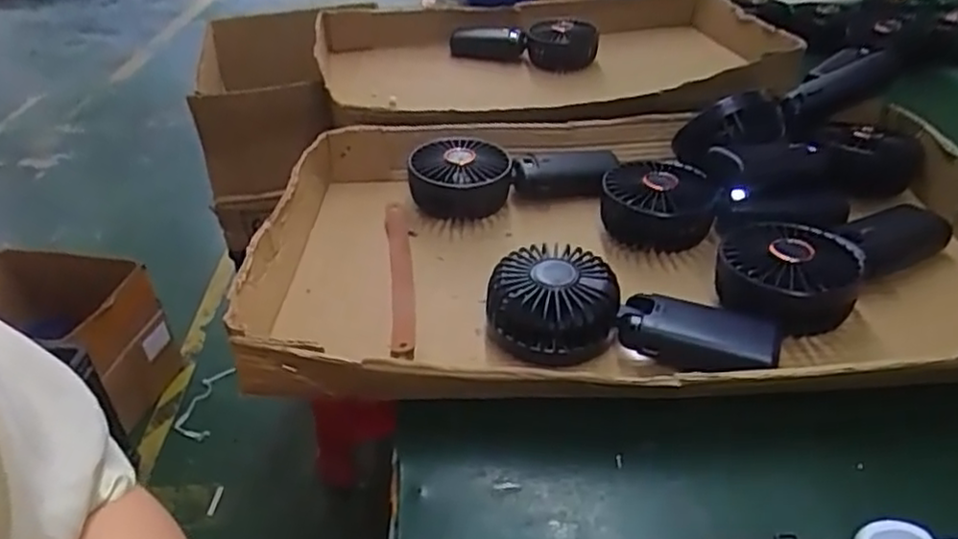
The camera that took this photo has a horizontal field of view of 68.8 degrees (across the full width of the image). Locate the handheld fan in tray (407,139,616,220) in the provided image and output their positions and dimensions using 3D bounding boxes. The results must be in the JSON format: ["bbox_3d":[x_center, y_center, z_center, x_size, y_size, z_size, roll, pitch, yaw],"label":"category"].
[{"bbox_3d":[0.031,-0.084,0.620,0.182,0.056,0.082,-6,35,-2],"label":"handheld fan in tray"}]

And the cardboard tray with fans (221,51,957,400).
[{"bbox_3d":[0.106,-0.030,0.523,0.521,0.077,0.337,-3,35,2],"label":"cardboard tray with fans"}]

